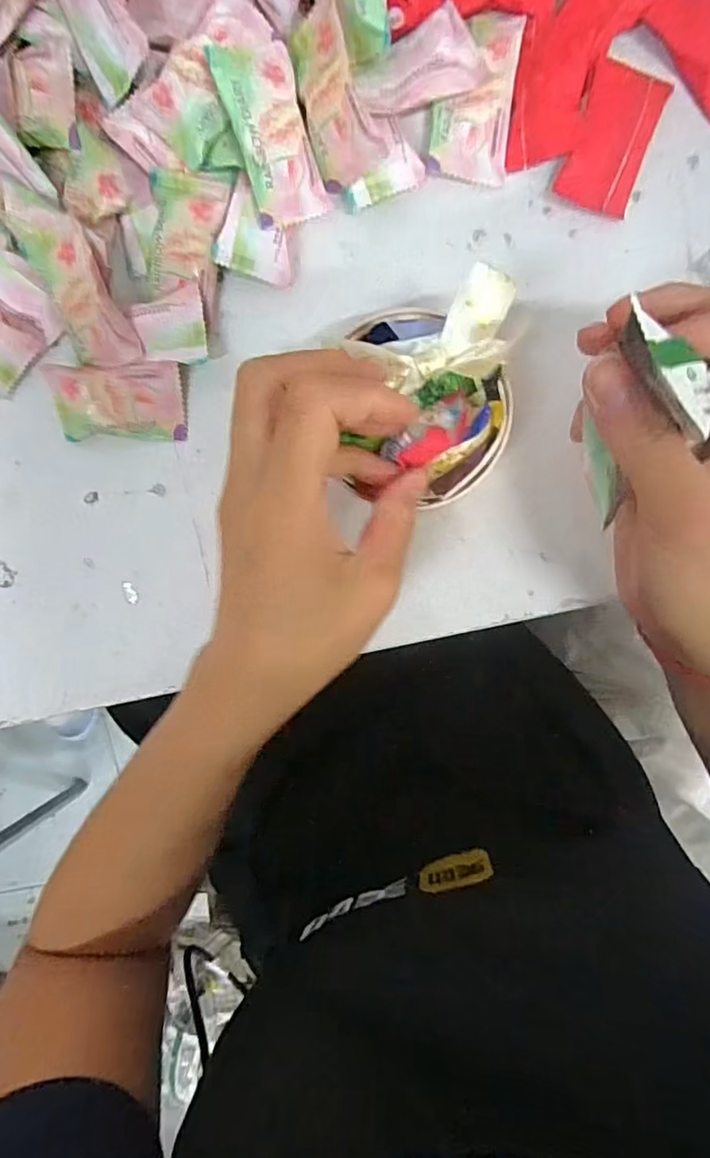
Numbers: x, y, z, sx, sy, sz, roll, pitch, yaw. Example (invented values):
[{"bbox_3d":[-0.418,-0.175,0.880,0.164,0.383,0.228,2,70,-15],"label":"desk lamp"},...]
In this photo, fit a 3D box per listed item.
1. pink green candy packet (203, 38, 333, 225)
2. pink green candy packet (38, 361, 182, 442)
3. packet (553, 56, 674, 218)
[{"bbox_3d":[-0.035,-0.193,0.249,0.036,0.011,0.063,-29,122,-19],"label":"pink green candy packet"},{"bbox_3d":[-0.118,-0.087,0.282,0.063,0.018,0.035,1,95,5],"label":"pink green candy packet"},{"bbox_3d":[0.115,-0.197,0.255,0.034,0.007,0.055,19,96,3],"label":"packet"}]

